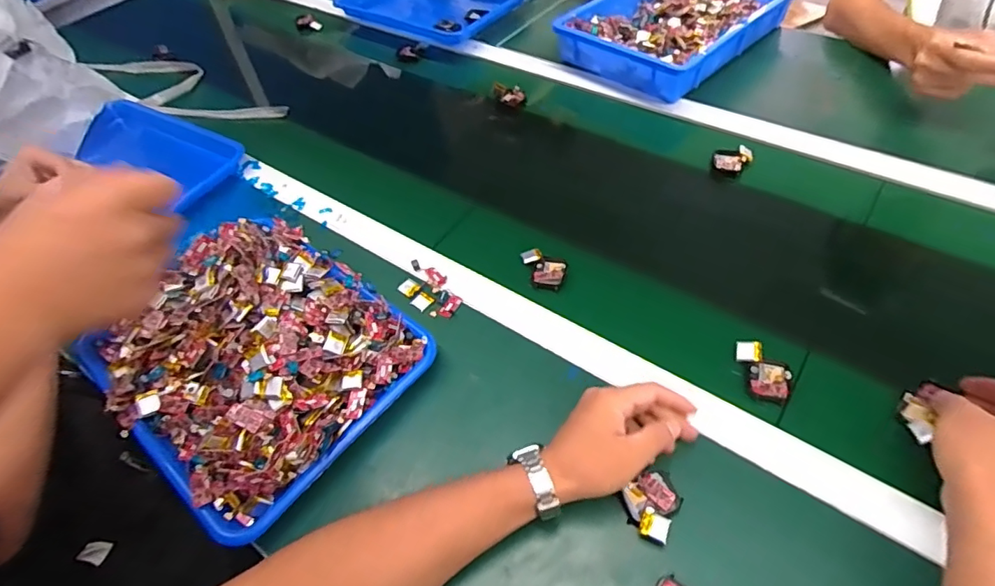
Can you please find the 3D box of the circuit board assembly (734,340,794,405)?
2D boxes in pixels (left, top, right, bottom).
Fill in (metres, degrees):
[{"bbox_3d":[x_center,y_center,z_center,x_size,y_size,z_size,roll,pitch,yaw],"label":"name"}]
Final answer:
[{"bbox_3d":[0.251,0.075,0.502,0.053,0.014,0.051,20,57,20],"label":"circuit board assembly"}]

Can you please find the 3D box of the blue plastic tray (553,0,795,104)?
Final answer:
[{"bbox_3d":[0.303,-0.465,0.901,0.378,0.053,0.260,-39,58,-23],"label":"blue plastic tray"}]

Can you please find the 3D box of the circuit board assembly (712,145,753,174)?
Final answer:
[{"bbox_3d":[0.310,-0.177,0.699,0.047,0.017,0.038,16,55,18],"label":"circuit board assembly"}]

